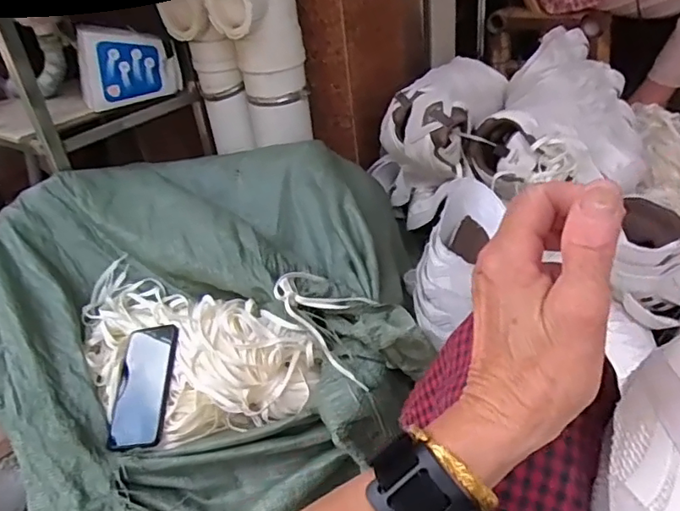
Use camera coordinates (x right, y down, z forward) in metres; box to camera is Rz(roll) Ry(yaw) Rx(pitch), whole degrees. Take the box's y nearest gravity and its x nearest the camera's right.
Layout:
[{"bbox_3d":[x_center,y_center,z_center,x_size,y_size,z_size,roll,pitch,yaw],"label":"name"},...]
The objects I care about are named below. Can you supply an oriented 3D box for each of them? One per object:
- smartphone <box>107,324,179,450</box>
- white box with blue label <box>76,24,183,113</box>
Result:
[{"bbox_3d":[-0.258,0.169,0.714,0.079,0.017,0.162,-9,61,13],"label":"smartphone"},{"bbox_3d":[-0.400,-0.356,1.014,0.184,0.136,0.062,-16,37,-11],"label":"white box with blue label"}]

